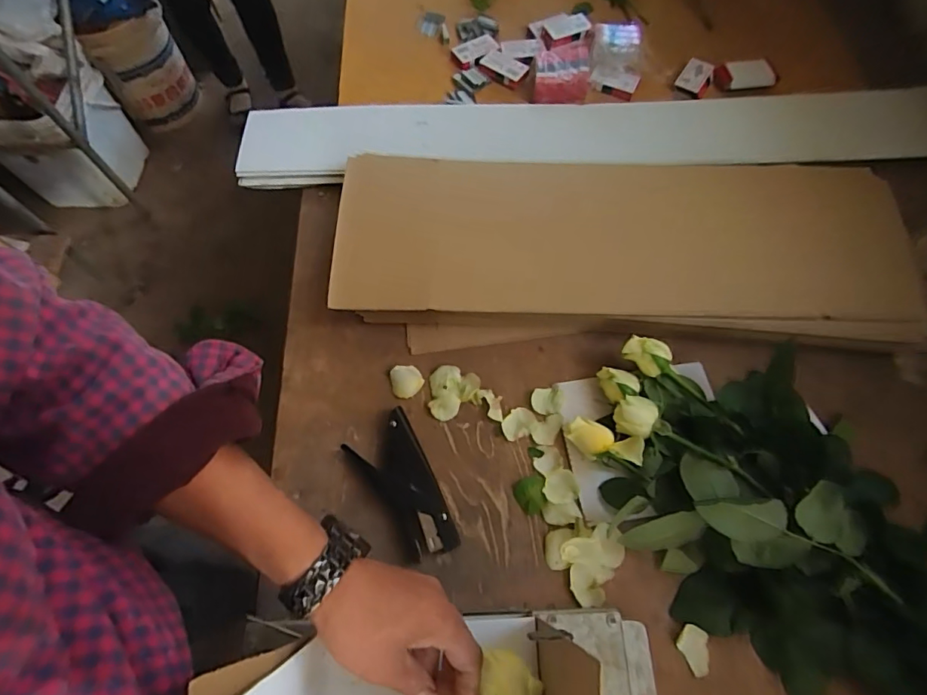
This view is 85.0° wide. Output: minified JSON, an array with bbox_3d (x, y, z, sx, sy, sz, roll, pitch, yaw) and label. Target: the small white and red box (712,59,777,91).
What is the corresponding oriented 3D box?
[{"bbox_3d":[0.429,-0.414,0.769,0.089,0.013,0.040,-4,102,6],"label":"small white and red box"}]

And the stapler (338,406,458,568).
[{"bbox_3d":[-0.057,0.142,0.521,0.072,0.028,0.148,-32,69,-12],"label":"stapler"}]

